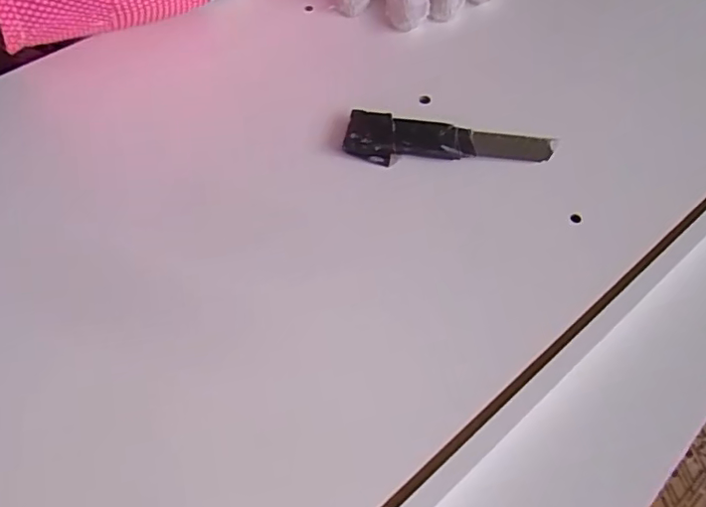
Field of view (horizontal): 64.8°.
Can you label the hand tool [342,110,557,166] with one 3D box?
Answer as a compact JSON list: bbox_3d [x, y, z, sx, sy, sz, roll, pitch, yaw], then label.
[{"bbox_3d":[0.045,-0.050,0.263,0.096,0.014,0.026,4,58,1],"label":"hand tool"}]

